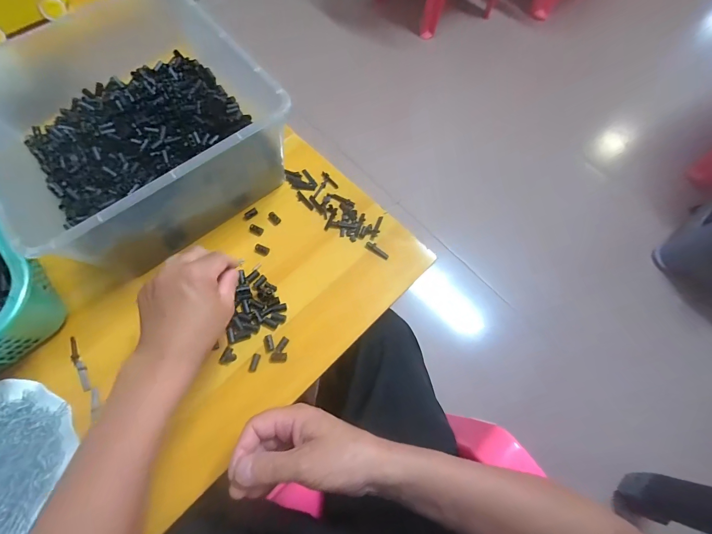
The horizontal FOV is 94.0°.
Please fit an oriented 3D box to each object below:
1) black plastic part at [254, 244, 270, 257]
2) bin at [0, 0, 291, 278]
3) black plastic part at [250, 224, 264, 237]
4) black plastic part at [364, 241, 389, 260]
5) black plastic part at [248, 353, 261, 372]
[{"bbox_3d":[-0.131,-0.023,0.461,0.020,0.004,0.014,19,69,7],"label":"black plastic part"},{"bbox_3d":[-0.263,-0.164,0.428,0.288,0.142,0.275,-35,73,-14],"label":"bin"},{"bbox_3d":[-0.139,-0.051,0.462,0.020,0.004,0.012,23,70,8],"label":"black plastic part"},{"bbox_3d":[0.029,-0.023,0.452,0.035,0.004,0.012,32,71,11],"label":"black plastic part"},{"bbox_3d":[-0.122,0.115,0.398,0.010,0.004,0.021,15,69,5],"label":"black plastic part"}]

